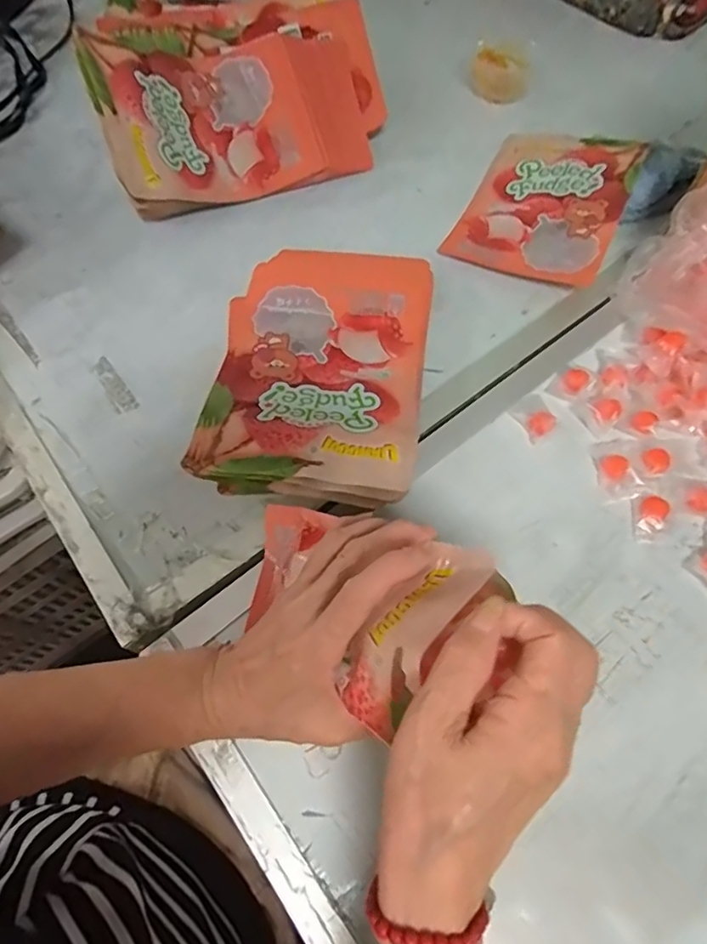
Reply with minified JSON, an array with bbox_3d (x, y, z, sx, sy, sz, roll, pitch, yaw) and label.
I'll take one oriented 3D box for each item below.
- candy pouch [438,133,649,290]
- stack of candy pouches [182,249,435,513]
[{"bbox_3d":[0.206,-0.292,0.575,0.153,0.032,0.207,22,68,13],"label":"candy pouch"},{"bbox_3d":[-0.030,-0.100,0.474,0.185,0.066,0.281,6,65,6],"label":"stack of candy pouches"}]

